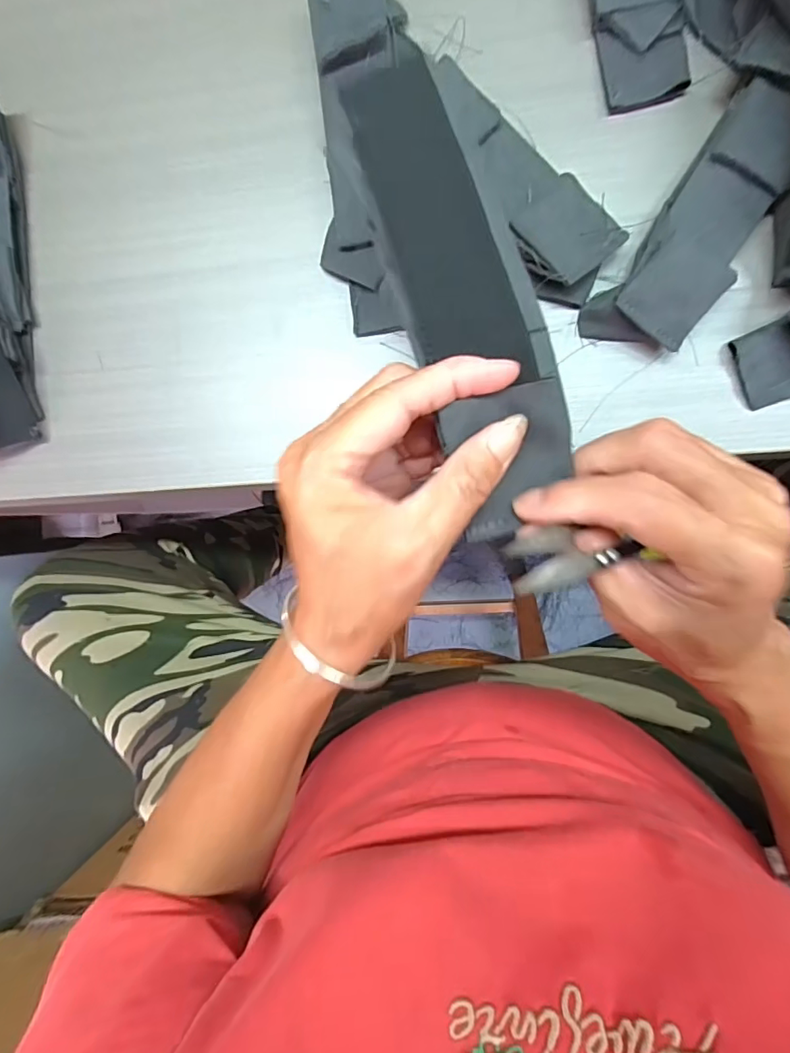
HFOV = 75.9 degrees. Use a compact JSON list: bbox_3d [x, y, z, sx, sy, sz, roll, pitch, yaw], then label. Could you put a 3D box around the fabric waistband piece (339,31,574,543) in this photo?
[{"bbox_3d":[0.023,-0.094,0.192,0.048,0.020,0.192,-19,85,5],"label":"fabric waistband piece"}]

